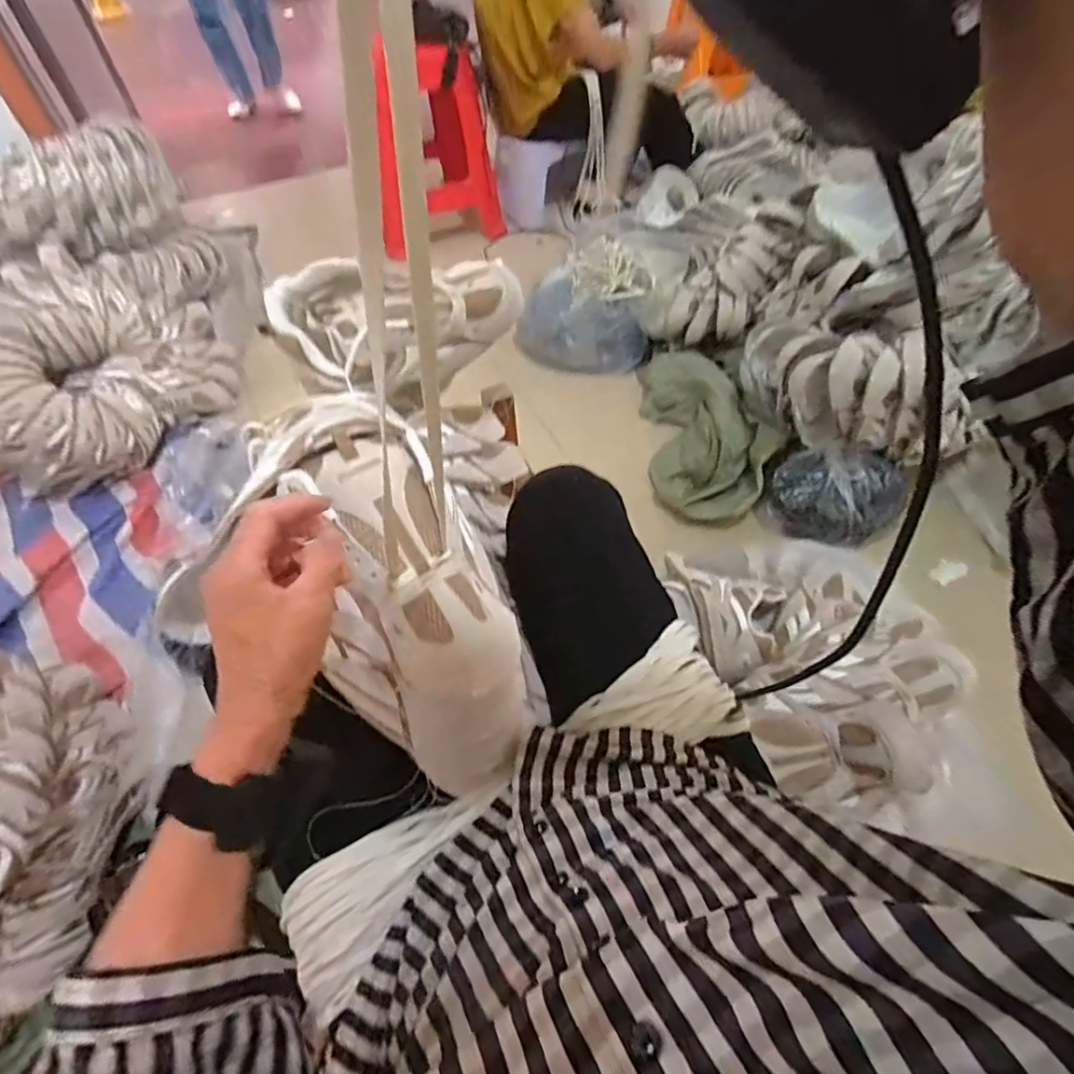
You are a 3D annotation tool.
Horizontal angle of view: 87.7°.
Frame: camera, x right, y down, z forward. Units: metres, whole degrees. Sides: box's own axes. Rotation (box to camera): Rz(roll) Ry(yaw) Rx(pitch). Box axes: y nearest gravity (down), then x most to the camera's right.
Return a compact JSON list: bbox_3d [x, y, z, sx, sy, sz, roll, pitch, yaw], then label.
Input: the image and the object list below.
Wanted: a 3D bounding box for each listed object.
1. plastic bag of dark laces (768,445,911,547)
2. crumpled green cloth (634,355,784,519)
[{"bbox_3d":[0.565,-0.079,1.070,0.225,0.151,0.137,32,61,22],"label":"plastic bag of dark laces"},{"bbox_3d":[0.322,-0.251,1.224,0.222,0.135,0.483,-16,55,-9],"label":"crumpled green cloth"}]

